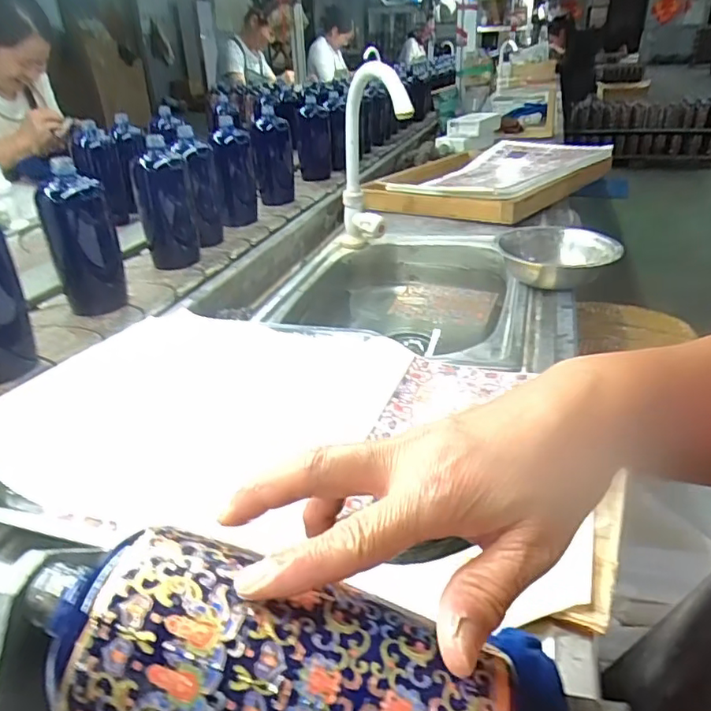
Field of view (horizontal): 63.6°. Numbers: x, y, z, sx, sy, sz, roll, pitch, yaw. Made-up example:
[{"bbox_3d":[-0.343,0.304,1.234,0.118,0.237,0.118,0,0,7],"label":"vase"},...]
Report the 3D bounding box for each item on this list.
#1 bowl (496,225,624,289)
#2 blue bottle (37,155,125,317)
[{"bbox_3d":[0.274,-0.131,0.784,0.153,0.052,0.177,13,33,25],"label":"bowl"},{"bbox_3d":[-0.357,-0.150,0.748,0.064,0.169,0.067,10,32,21],"label":"blue bottle"}]

